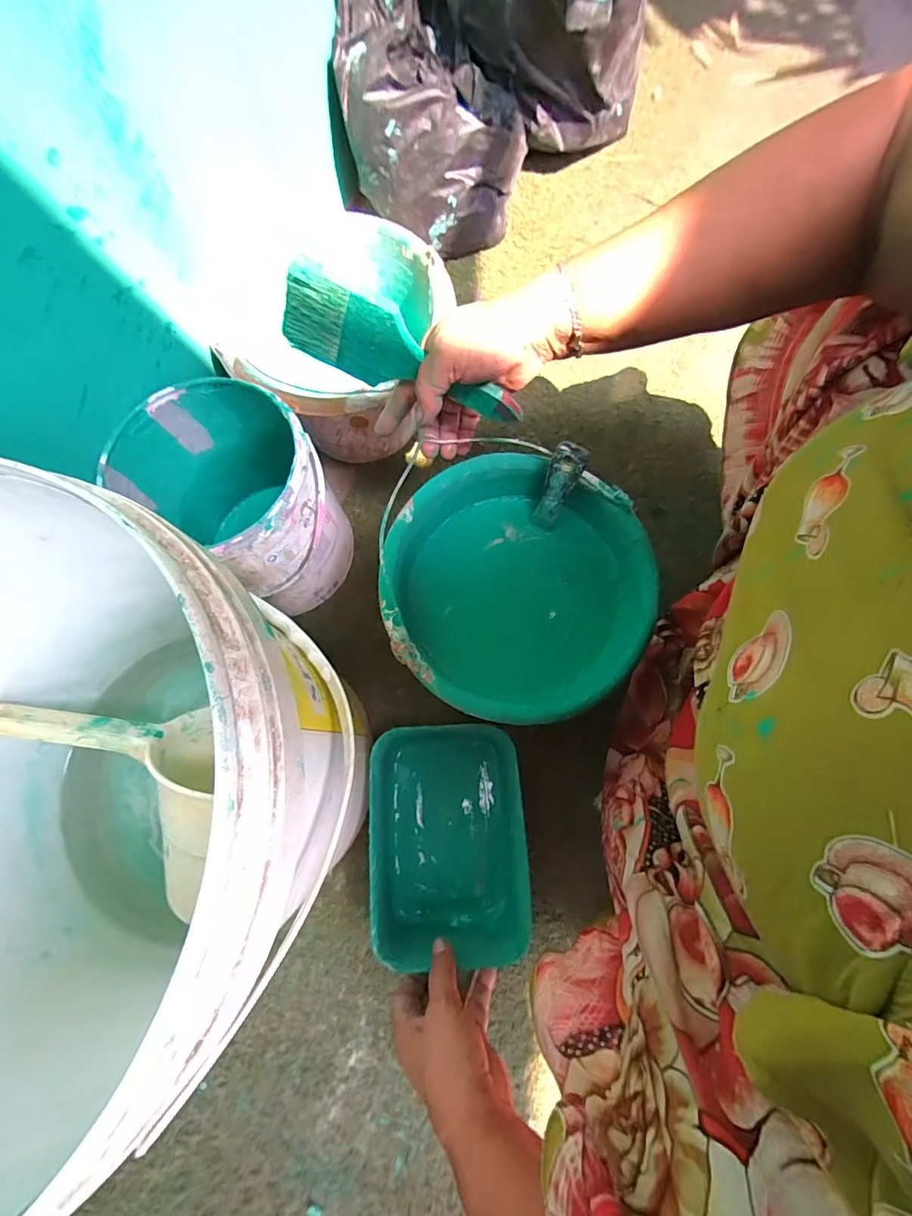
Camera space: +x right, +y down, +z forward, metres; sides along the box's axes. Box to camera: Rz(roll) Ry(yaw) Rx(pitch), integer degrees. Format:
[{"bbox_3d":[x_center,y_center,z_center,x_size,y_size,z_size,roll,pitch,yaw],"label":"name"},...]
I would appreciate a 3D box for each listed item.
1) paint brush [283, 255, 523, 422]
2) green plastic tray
[{"bbox_3d":[-0.037,-0.187,0.359,0.185,0.067,0.015,21,75,-12],"label":"paint brush"},{"bbox_3d":[-0.008,0.223,0.467,0.141,0.092,0.195,-5,74,-2],"label":"green plastic tray"}]

